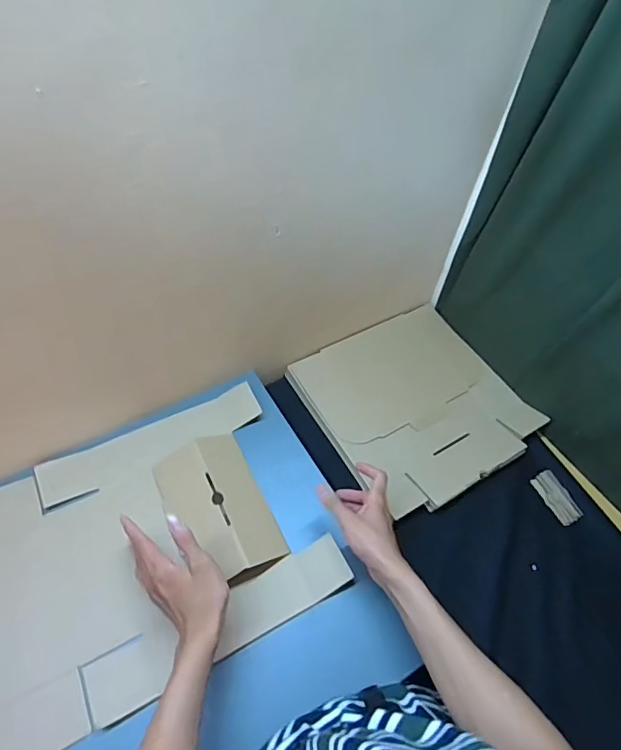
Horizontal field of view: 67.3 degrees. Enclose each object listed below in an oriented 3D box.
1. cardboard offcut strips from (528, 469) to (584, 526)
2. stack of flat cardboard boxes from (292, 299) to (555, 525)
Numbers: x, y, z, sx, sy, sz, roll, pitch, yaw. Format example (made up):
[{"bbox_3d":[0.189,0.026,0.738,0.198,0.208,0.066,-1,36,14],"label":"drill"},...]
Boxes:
[{"bbox_3d":[0.412,0.203,0.780,0.048,0.007,0.090,-14,57,-14],"label":"cardboard offcut strips"},{"bbox_3d":[0.195,0.046,0.849,0.346,0.032,0.336,-25,64,-20],"label":"stack of flat cardboard boxes"}]

